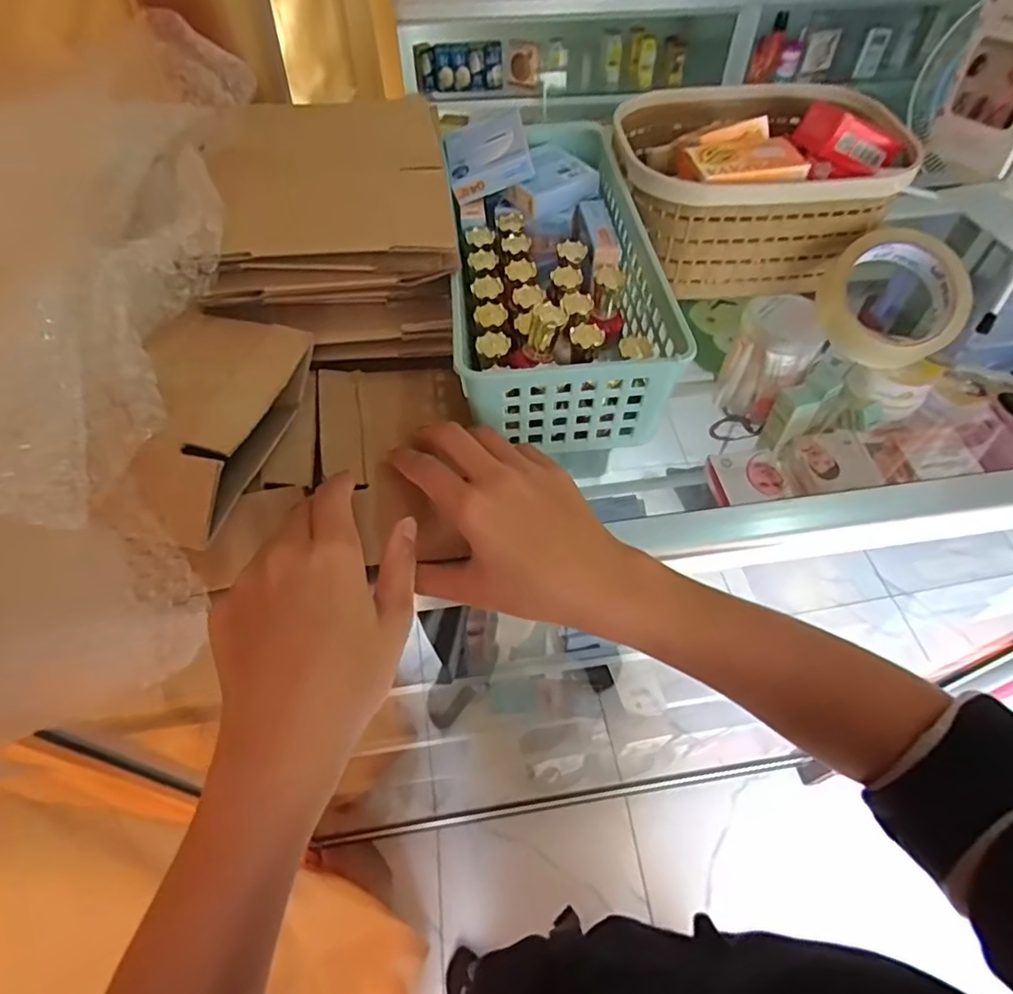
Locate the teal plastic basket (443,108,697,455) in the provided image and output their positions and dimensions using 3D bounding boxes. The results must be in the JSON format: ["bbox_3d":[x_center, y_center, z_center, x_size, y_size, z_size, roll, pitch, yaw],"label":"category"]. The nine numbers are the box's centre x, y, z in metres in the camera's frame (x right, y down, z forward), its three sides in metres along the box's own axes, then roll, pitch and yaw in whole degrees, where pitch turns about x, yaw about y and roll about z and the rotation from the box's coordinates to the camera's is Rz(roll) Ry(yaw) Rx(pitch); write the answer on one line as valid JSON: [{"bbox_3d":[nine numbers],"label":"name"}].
[{"bbox_3d":[0.032,-0.168,0.438,0.142,0.097,0.282,-4,54,-3],"label":"teal plastic basket"}]

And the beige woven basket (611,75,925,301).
[{"bbox_3d":[0.197,-0.260,0.491,0.216,0.100,0.164,-1,54,0],"label":"beige woven basket"}]

